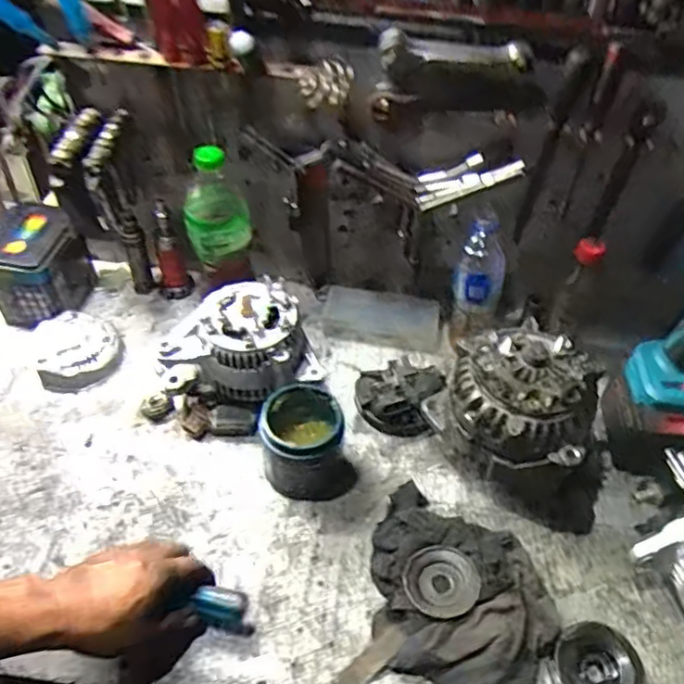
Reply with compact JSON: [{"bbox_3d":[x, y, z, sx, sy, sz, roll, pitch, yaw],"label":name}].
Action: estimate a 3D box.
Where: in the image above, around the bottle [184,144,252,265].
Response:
[{"bbox_3d":[-0.152,-0.172,0.772,0.082,0.130,0.083,-5,47,-8],"label":"bottle"}]

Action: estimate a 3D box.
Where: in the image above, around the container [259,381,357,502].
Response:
[{"bbox_3d":[-0.039,0.109,0.732,0.101,0.096,0.105,-2,47,-6],"label":"container"}]

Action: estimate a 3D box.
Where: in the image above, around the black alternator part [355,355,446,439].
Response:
[{"bbox_3d":[0.069,0.064,0.806,0.110,0.059,0.094,16,48,11],"label":"black alternator part"}]

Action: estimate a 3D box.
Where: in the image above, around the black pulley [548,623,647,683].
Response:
[{"bbox_3d":[0.239,0.309,0.598,0.073,0.046,0.084,-7,48,-10],"label":"black pulley"}]

